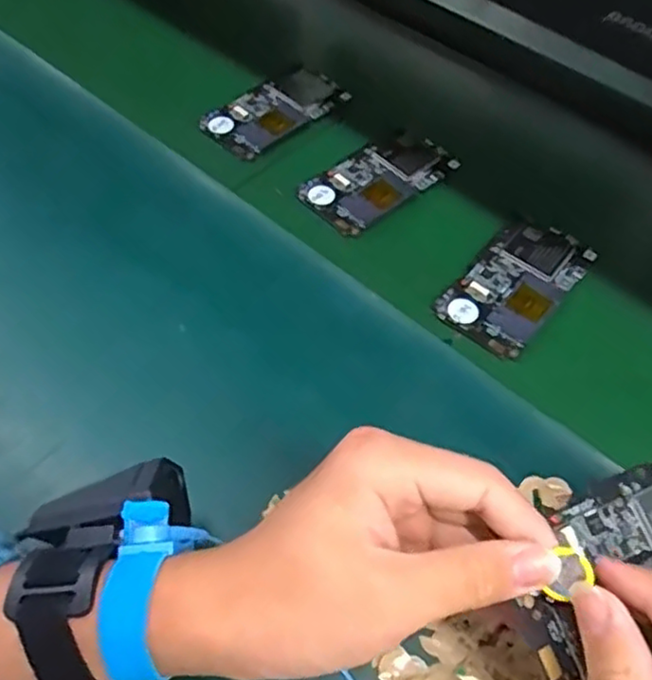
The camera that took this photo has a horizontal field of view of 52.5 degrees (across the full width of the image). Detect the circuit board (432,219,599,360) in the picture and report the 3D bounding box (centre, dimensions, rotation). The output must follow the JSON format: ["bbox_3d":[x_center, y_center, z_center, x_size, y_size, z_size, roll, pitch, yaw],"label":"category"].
[{"bbox_3d":[0.134,-0.043,0.460,0.065,0.007,0.124,35,61,19],"label":"circuit board"}]

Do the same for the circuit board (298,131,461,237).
[{"bbox_3d":[0.041,-0.128,0.512,0.123,0.007,0.063,-37,65,-25],"label":"circuit board"}]

